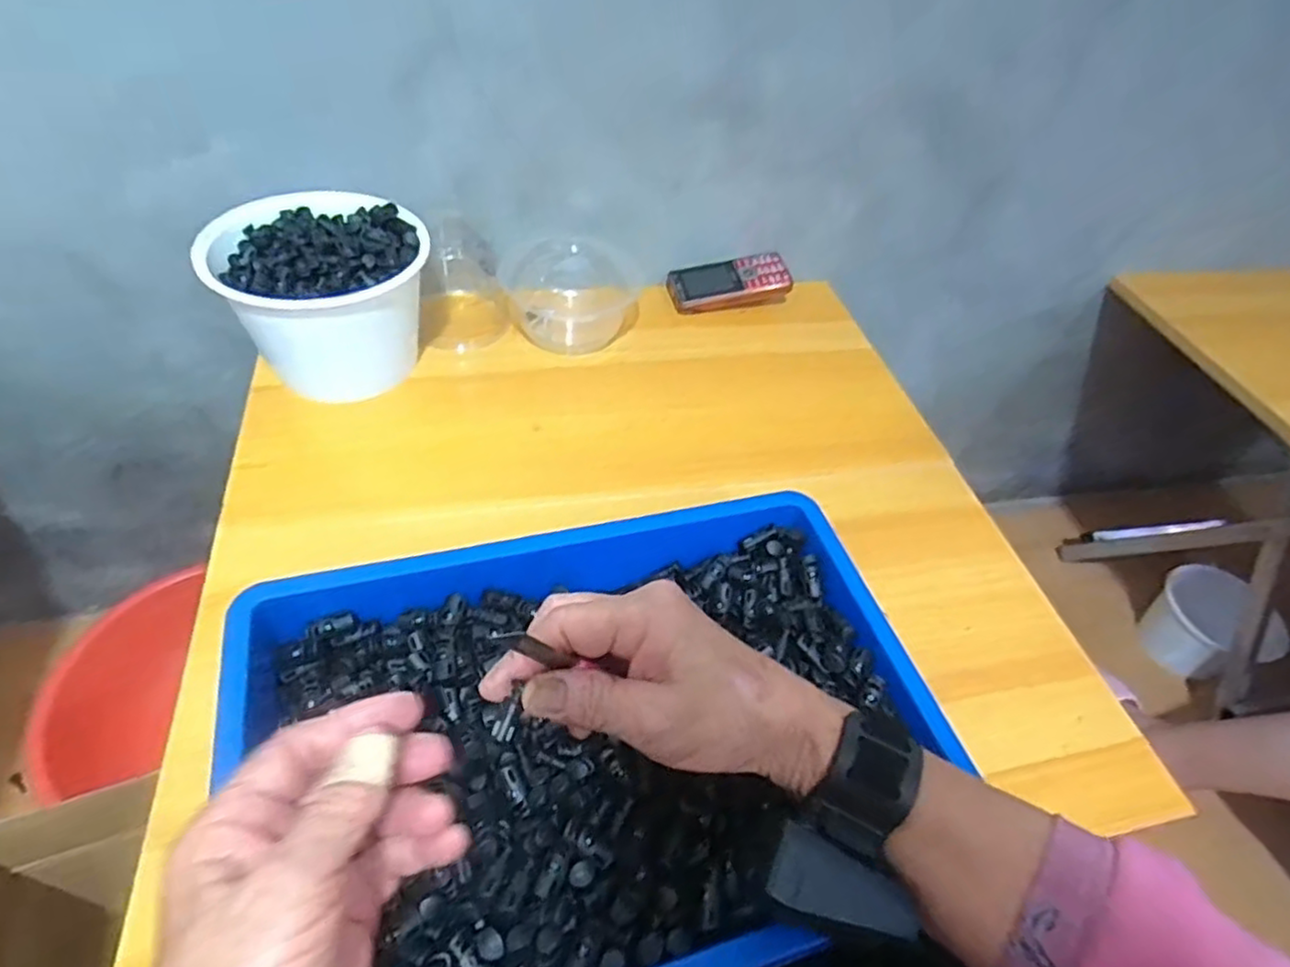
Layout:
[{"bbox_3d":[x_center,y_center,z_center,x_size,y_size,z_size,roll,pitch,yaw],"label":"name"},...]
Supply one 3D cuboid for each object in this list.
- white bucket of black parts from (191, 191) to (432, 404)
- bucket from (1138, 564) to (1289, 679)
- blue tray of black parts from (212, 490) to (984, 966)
[{"bbox_3d":[-0.271,-0.164,0.594,0.153,0.119,0.144,3,48,-4],"label":"white bucket of black parts"},{"bbox_3d":[0.929,0.245,1.123,0.165,0.170,0.165,3,48,-4],"label":"bucket"},{"bbox_3d":[-0.028,0.137,0.387,0.365,0.075,0.267,-10,51,-15],"label":"blue tray of black parts"}]

